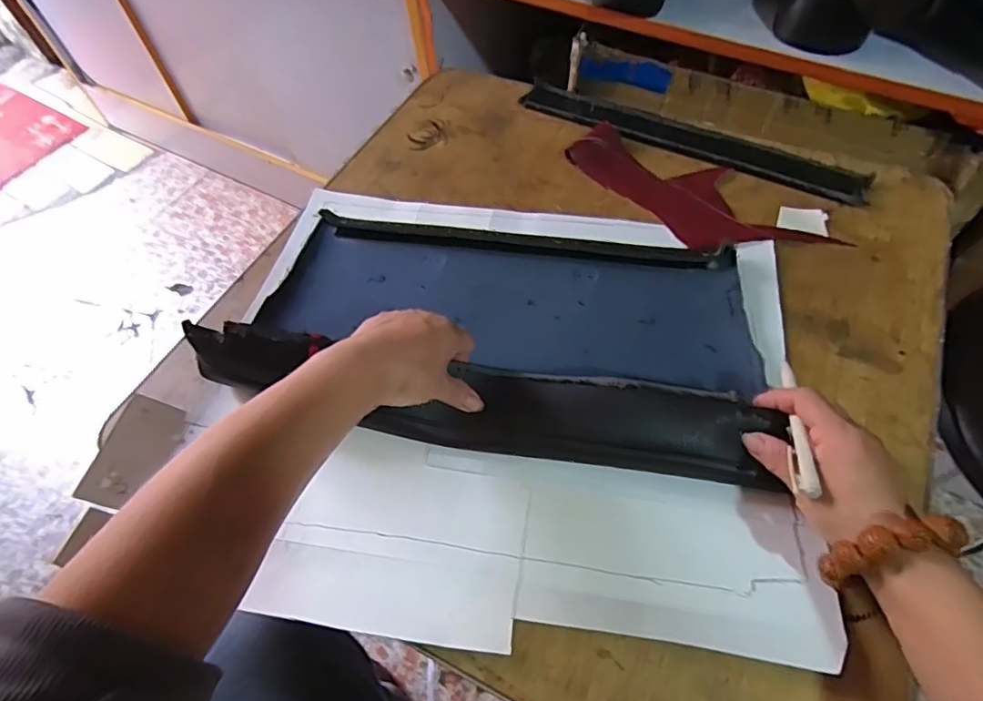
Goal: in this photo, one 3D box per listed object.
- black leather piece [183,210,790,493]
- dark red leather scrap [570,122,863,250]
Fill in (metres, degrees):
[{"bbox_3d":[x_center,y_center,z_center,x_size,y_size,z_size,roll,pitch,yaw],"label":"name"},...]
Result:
[{"bbox_3d":[-0.003,-0.032,0.471,0.429,0.043,0.226,8,59,8],"label":"black leather piece"},{"bbox_3d":[0.201,-0.161,0.565,0.114,0.012,0.251,-33,63,-18],"label":"dark red leather scrap"}]

